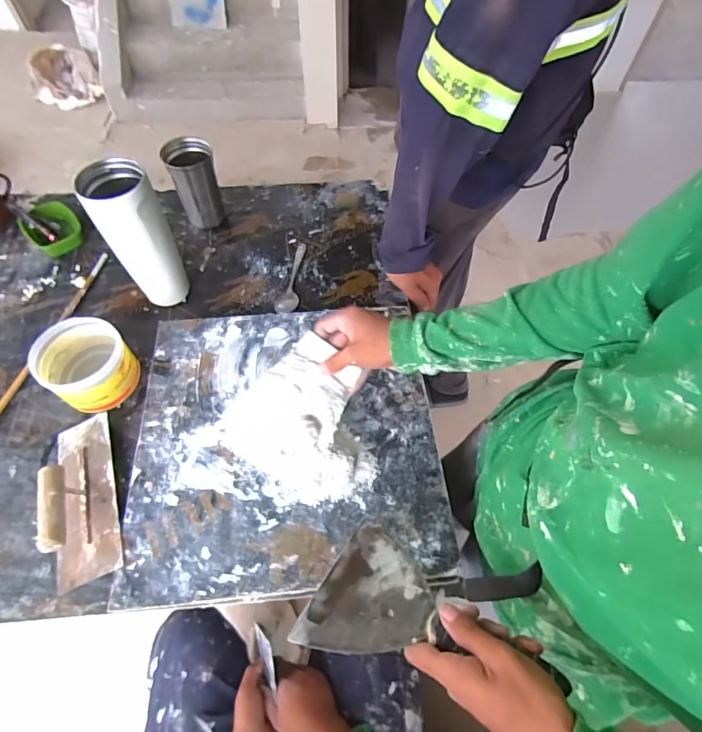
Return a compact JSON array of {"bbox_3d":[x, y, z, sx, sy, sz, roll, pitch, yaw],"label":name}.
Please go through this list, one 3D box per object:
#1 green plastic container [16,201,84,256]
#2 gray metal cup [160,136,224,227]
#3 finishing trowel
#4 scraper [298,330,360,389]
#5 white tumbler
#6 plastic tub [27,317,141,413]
[{"bbox_3d":[-0.561,-0.259,0.817,0.087,0.041,0.119,-37,66,-21],"label":"green plastic container"},{"bbox_3d":[-0.285,-0.333,0.799,0.077,0.149,0.080,0,59,-1],"label":"gray metal cup"},{"bbox_3d":[-0.349,0.155,0.544,0.085,0.075,0.220,-19,61,-12],"label":"finishing trowel"},{"bbox_3d":[-0.027,-0.008,0.523,0.081,0.004,0.031,36,104,2],"label":"scraper"},{"bbox_3d":[-0.324,-0.190,0.669,0.085,0.227,0.085,0,59,-1],"label":"white tumbler"},{"bbox_3d":[-0.382,0.000,0.627,0.113,0.086,0.108,0,59,-1],"label":"plastic tub"}]

